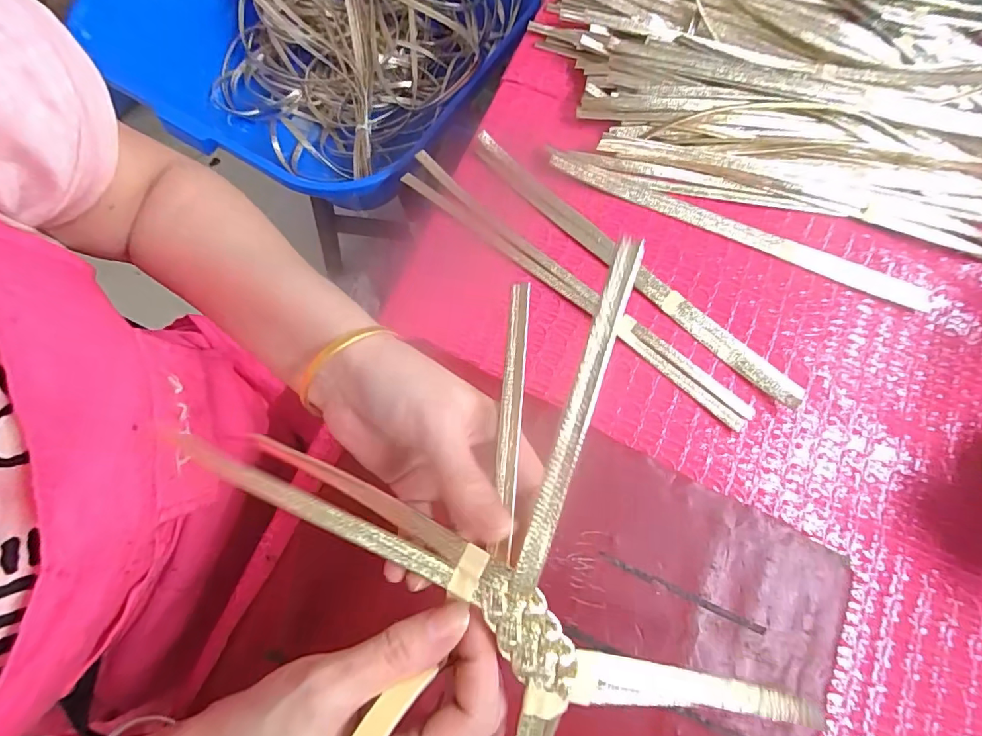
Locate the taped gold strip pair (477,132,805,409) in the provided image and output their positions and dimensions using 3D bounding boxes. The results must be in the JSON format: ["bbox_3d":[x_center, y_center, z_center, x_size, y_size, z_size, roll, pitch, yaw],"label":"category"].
[{"bbox_3d":[0.102,-0.083,0.352,0.024,0.009,0.305,-43,79,-14],"label":"taped gold strip pair"}]

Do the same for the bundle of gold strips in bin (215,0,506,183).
[{"bbox_3d":[-0.225,-0.541,0.738,0.395,0.116,0.421,31,74,7],"label":"bundle of gold strips in bin"}]

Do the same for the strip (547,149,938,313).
[{"bbox_3d":[0.189,-0.109,0.362,0.304,0.007,0.019,23,73,5],"label":"strip"}]

